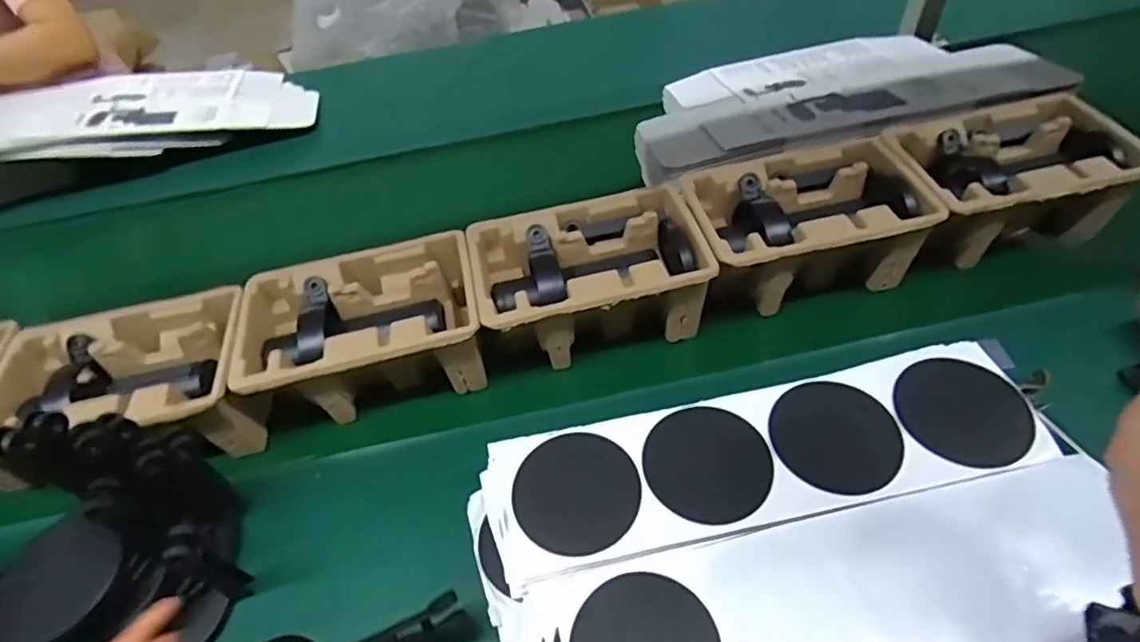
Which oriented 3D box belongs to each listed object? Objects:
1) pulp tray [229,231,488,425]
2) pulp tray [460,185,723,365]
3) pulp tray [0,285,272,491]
[{"bbox_3d":[-0.202,0.012,0.617,0.225,0.098,0.146,-11,48,-7],"label":"pulp tray"},{"bbox_3d":[0.017,-0.043,0.633,0.226,0.096,0.148,-12,48,-8],"label":"pulp tray"},{"bbox_3d":[-0.422,0.074,0.591,0.232,0.099,0.166,-14,49,-10],"label":"pulp tray"}]

